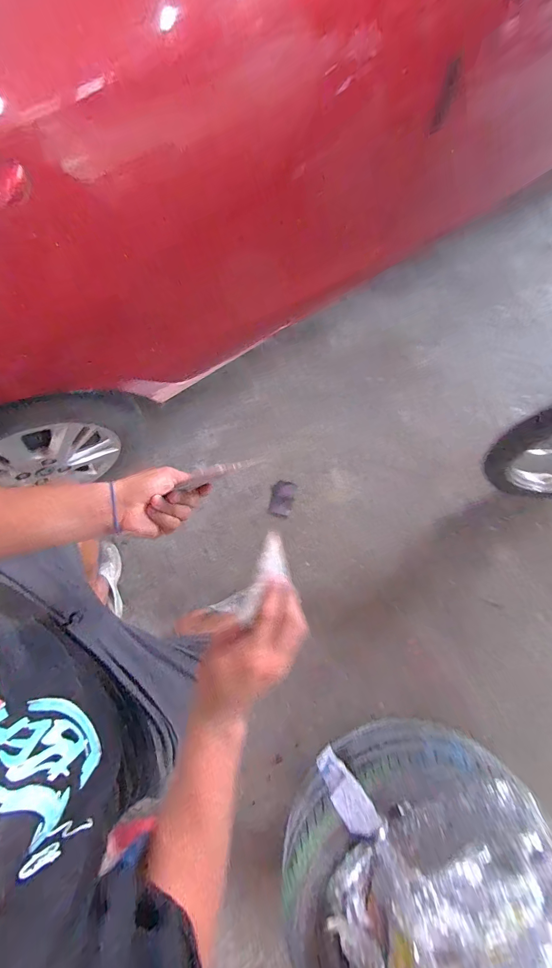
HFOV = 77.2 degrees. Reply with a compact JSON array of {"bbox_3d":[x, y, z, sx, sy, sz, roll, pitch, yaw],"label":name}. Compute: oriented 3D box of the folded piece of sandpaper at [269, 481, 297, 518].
[{"bbox_3d":[0.023,0.053,1.187,0.076,0.017,0.120,12,82,4],"label":"folded piece of sandpaper"}]

